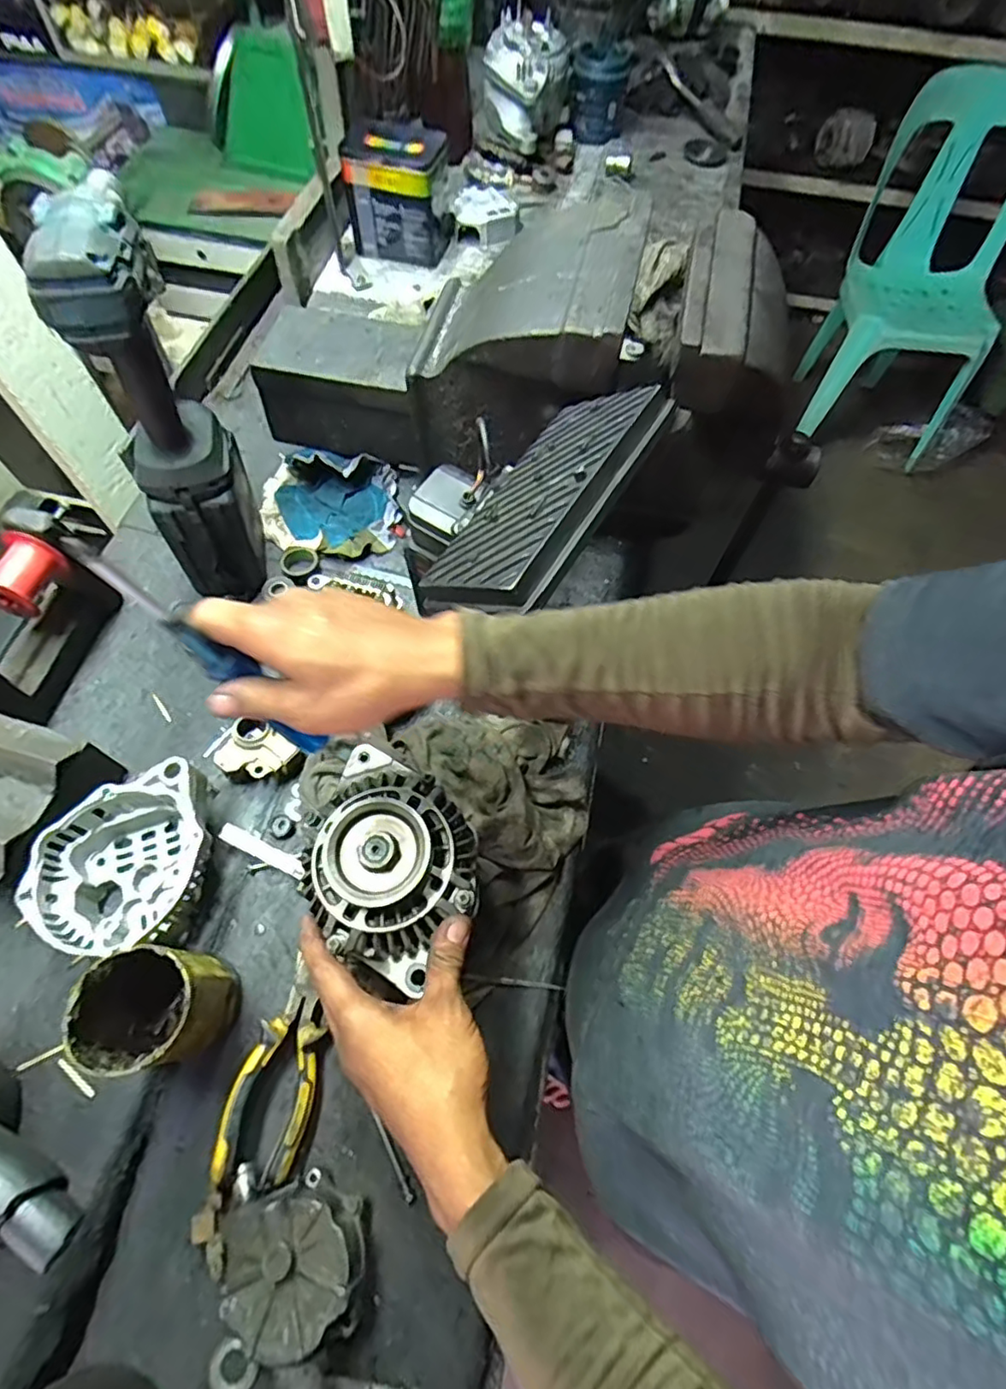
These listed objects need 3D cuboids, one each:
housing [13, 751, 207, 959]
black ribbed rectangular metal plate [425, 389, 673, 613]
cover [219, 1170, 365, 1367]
[{"bbox_3d":[-0.297,0.139,0.486,0.136,0.078,0.121,-21,66,-11],"label":"housing"},{"bbox_3d":[0.030,-0.142,0.425,0.095,0.024,0.210,15,62,41],"label":"black ribbed rectangular metal plate"},{"bbox_3d":[-0.138,0.376,0.397,0.086,0.056,0.083,1,64,-1],"label":"cover"}]

